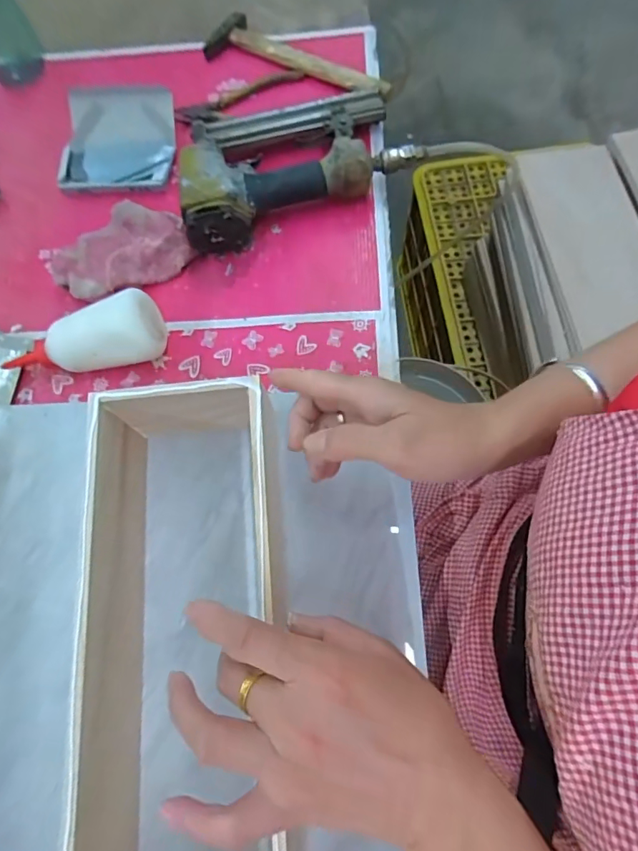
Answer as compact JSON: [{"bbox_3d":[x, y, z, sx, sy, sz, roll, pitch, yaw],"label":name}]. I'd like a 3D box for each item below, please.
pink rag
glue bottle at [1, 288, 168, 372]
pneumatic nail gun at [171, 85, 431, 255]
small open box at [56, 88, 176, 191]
[{"bbox_3d":[-0.209,-0.184,0.493,0.138,0.024,0.091,-23,71,-6],"label":"pink rag"},{"bbox_3d":[-0.226,-0.079,0.442,0.158,0.056,0.060,-11,71,-2],"label":"glue bottle"},{"bbox_3d":[-0.039,-0.291,0.505,0.247,0.060,0.163,-23,71,-6],"label":"pneumatic nail gun"},{"bbox_3d":[-0.230,-0.327,0.542,0.125,0.021,0.114,3,93,6],"label":"small open box"}]

